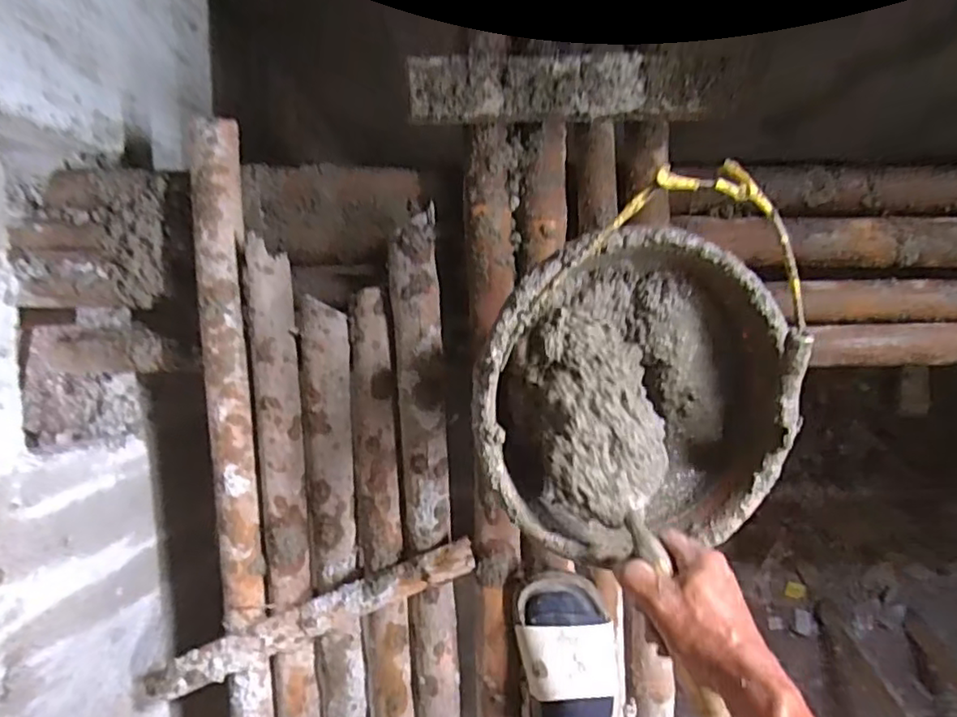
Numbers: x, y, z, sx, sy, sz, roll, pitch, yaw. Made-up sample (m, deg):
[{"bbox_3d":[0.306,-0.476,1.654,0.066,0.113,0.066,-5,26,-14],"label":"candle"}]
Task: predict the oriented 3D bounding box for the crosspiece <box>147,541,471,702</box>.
[{"bbox_3d":[-0.194,0.310,0.730,0.406,0.030,0.047,-22,93,3],"label":"crosspiece"}]

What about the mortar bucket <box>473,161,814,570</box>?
[{"bbox_3d":[0.132,0.027,0.523,0.263,0.150,0.269,0,94,2],"label":"mortar bucket"}]

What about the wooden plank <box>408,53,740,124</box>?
[{"bbox_3d":[0.102,-0.285,0.651,0.342,0.016,0.064,-3,103,-6],"label":"wooden plank"}]

